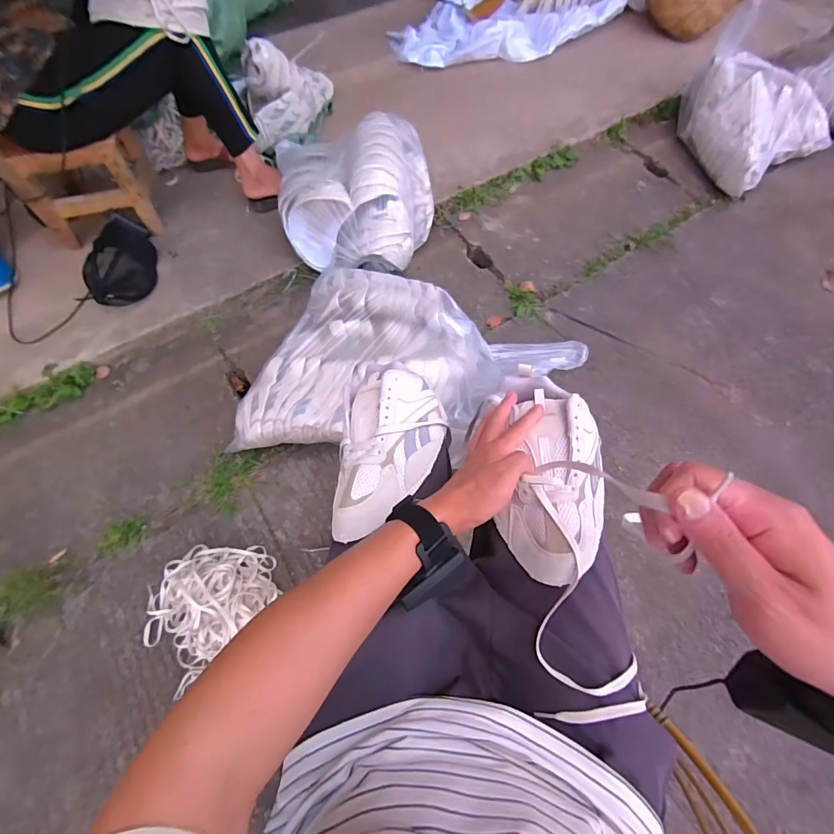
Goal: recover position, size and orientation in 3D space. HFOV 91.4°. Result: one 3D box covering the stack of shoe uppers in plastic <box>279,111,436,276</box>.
[{"bbox_3d":[-0.166,-0.620,1.149,0.425,0.238,0.370,-11,64,-6],"label":"stack of shoe uppers in plastic"}]

